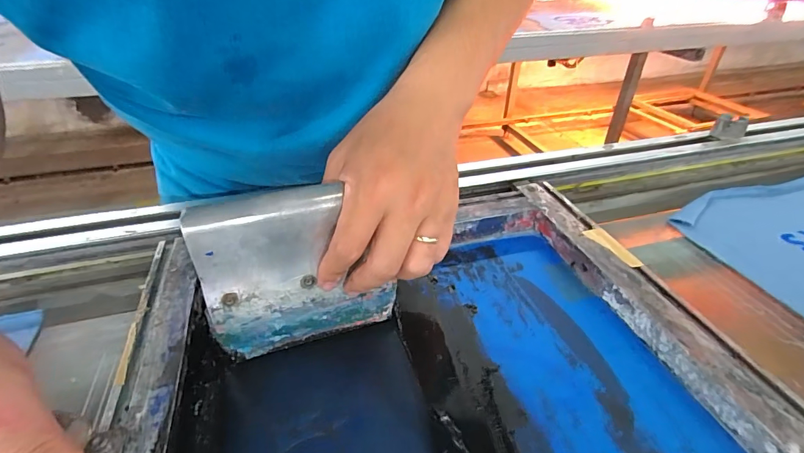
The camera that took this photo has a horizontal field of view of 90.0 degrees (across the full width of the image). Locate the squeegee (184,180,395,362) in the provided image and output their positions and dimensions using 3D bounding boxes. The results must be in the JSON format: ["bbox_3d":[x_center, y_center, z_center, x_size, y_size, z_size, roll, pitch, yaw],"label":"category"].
[{"bbox_3d":[-0.070,0.030,0.277,0.124,0.117,0.020,-12,37,-16],"label":"squeegee"}]

